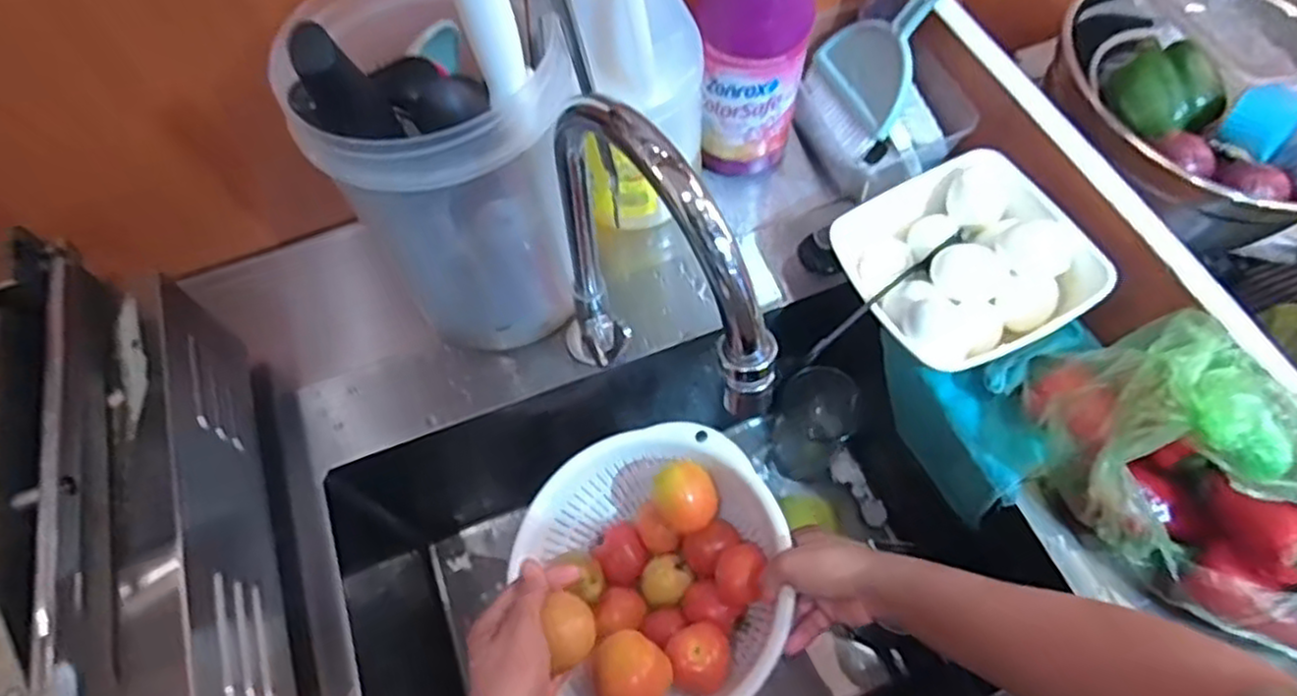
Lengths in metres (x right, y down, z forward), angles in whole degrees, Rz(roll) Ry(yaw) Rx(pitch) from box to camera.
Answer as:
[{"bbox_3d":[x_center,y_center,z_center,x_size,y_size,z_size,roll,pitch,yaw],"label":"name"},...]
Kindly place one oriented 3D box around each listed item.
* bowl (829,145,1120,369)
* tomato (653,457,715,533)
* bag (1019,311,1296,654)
[{"bbox_3d":[0.223,-0.067,0.526,0.143,0.053,0.155,-21,63,-8],"label":"bowl"},{"bbox_3d":[0.028,0.119,0.595,0.051,0.043,0.051,-27,64,-11],"label":"tomato"},{"bbox_3d":[0.335,0.076,0.438,0.094,0.122,0.199,-23,63,-9],"label":"bag"}]

